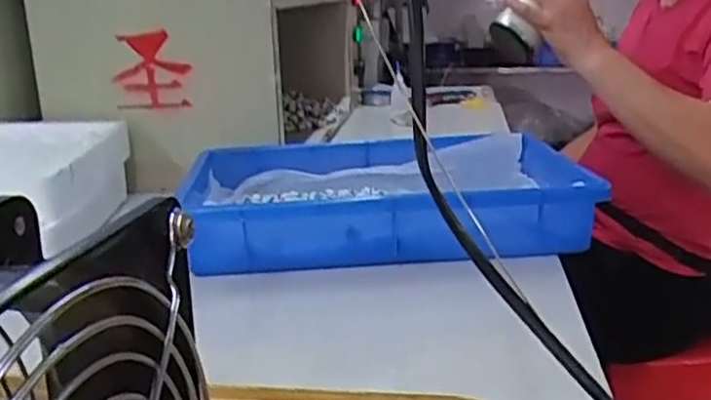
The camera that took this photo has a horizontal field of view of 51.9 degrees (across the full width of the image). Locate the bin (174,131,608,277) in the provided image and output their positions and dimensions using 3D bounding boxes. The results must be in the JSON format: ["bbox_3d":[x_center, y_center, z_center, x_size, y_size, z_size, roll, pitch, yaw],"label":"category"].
[{"bbox_3d":[0.024,-0.007,0.706,0.351,0.063,0.236,-2,15,-4],"label":"bin"}]

